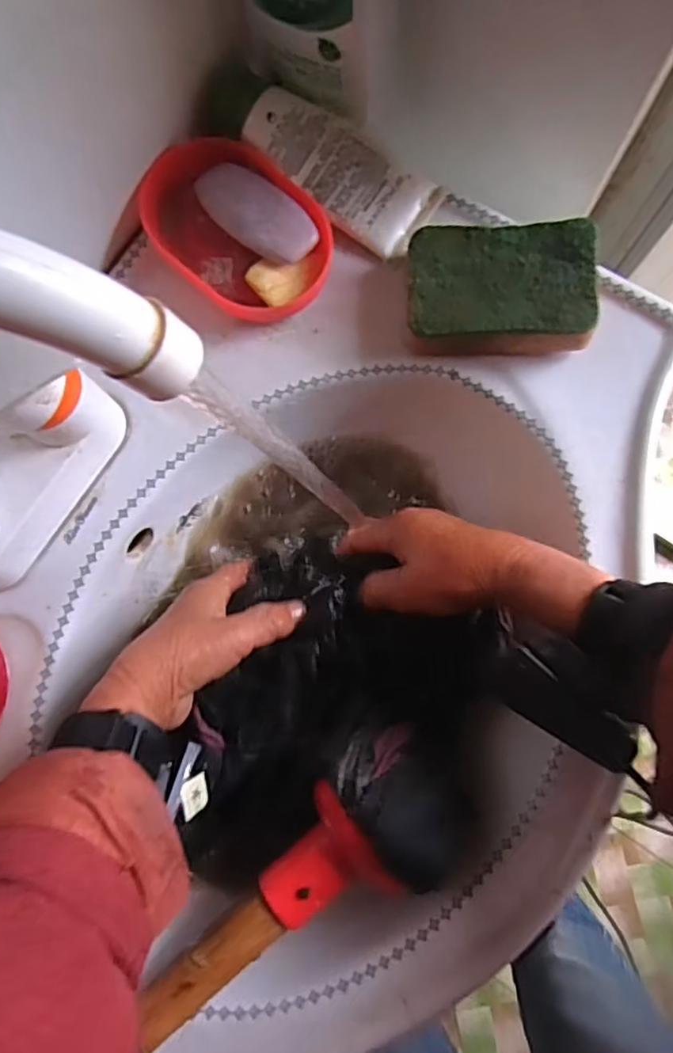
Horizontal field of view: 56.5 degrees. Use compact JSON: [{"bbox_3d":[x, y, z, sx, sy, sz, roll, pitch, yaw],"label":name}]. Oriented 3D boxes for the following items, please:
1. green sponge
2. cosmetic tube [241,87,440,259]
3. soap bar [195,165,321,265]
[{"bbox_3d":[0.095,-0.138,0.371,0.107,0.035,0.072,2,81,2],"label":"green sponge"},{"bbox_3d":[0.002,-0.222,0.391,0.119,0.031,0.053,32,83,6],"label":"cosmetic tube"},{"bbox_3d":[-0.050,-0.196,0.386,0.040,0.012,0.085,-44,82,-6],"label":"soap bar"}]

